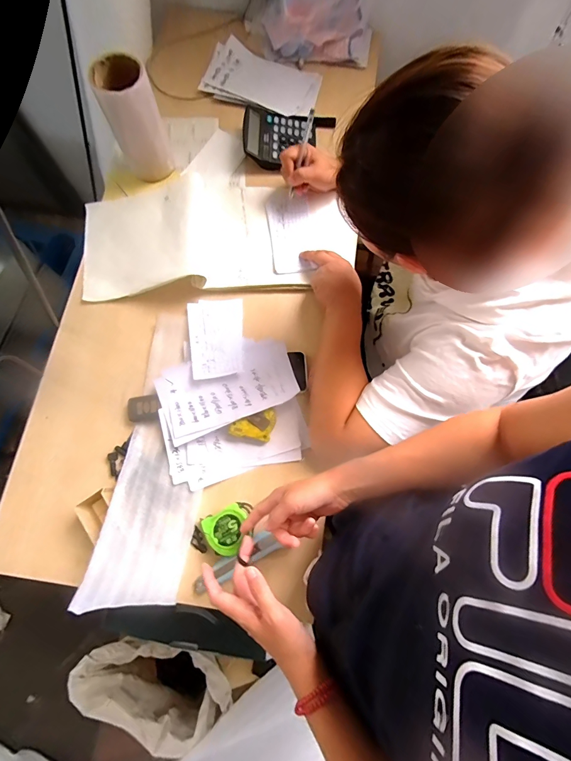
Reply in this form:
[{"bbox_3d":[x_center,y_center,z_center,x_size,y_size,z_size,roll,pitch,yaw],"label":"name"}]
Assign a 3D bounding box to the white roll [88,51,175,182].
[{"bbox_3d":[-0.259,-0.443,0.615,0.085,0.166,0.078,-19,76,-7],"label":"white roll"}]

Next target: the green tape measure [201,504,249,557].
[{"bbox_3d":[-0.084,0.221,0.518,0.060,0.030,0.060,-26,77,-8],"label":"green tape measure"}]

